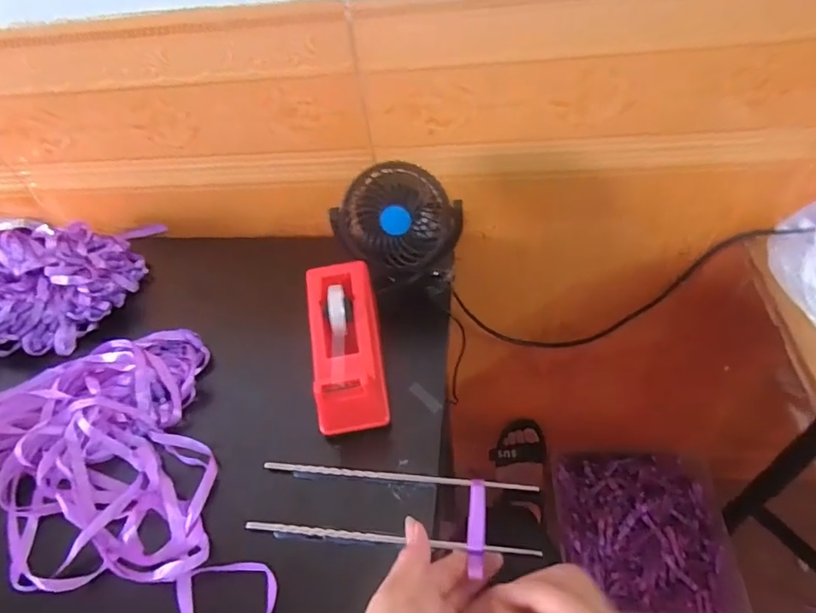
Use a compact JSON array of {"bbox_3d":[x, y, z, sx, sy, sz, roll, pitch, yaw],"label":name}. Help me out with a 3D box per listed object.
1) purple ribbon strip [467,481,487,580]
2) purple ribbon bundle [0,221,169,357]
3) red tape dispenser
[{"bbox_3d":[0.052,0.162,0.370,0.013,0.007,0.067,2,48,8],"label":"purple ribbon strip"},{"bbox_3d":[-0.468,-0.011,0.552,0.338,0.067,0.184,-19,54,-8],"label":"purple ribbon bundle"},{"bbox_3d":[-0.058,0.031,0.452,0.062,0.058,0.160,-10,49,1],"label":"red tape dispenser"}]

